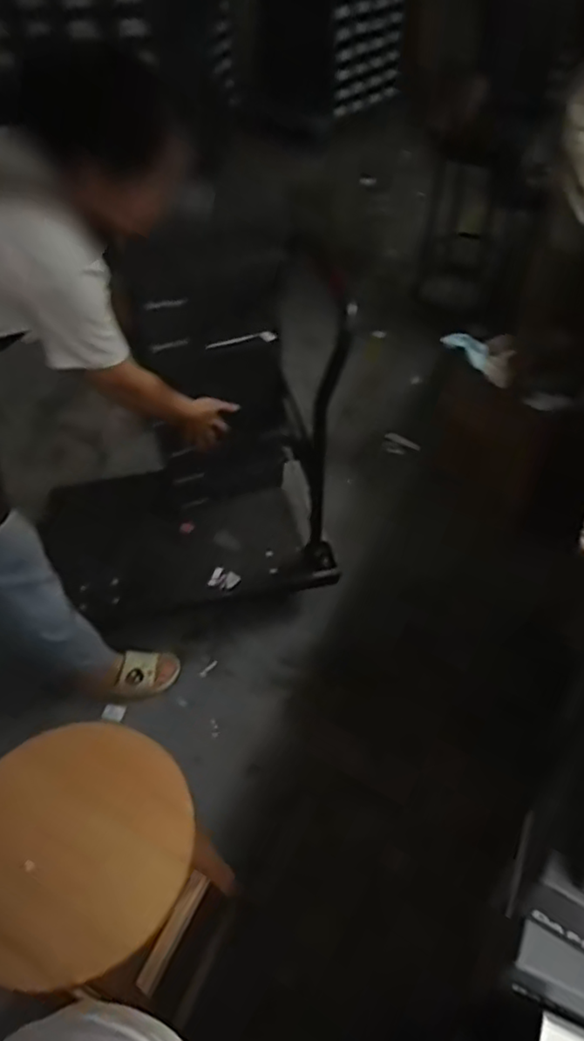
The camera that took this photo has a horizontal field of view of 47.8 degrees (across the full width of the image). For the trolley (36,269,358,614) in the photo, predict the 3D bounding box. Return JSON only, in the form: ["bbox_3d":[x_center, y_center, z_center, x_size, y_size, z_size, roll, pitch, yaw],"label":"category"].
[{"bbox_3d":[-0.235,-0.105,1.461,0.633,0.583,0.436,-16,49,-13],"label":"trolley"}]

